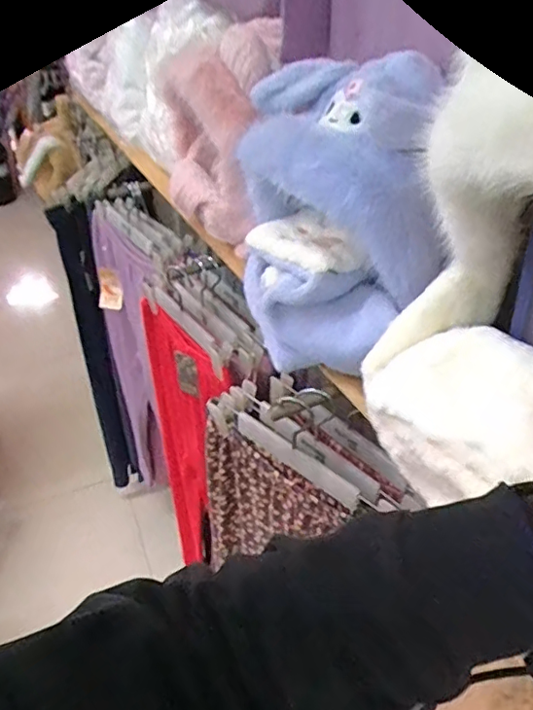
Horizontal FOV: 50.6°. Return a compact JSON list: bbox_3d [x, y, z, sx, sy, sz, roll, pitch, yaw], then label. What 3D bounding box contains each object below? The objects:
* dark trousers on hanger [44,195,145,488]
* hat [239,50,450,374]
[{"bbox_3d":[-0.464,0.057,1.610,0.095,1.000,0.147,-18,42,-20],"label":"dark trousers on hanger"},{"bbox_3d":[0.070,-0.157,0.634,0.197,0.268,0.253,0,39,2],"label":"hat"}]

